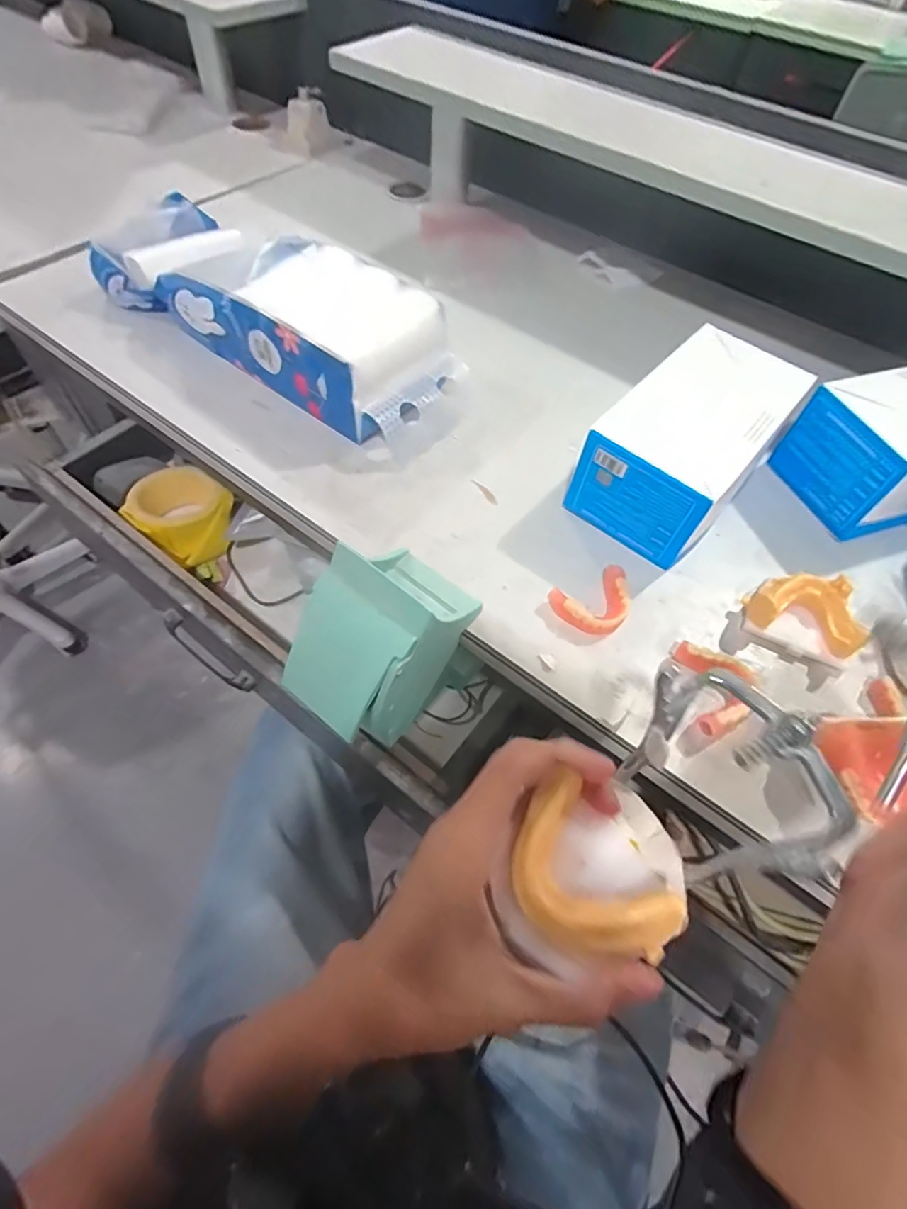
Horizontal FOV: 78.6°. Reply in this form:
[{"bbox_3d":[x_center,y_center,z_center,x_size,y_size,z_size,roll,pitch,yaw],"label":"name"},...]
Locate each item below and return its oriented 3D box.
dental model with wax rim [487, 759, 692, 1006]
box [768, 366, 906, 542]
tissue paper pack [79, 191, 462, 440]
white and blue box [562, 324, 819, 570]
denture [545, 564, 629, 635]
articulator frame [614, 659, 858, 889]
[{"bbox_3d":[0.057,0.105,0.219,0.063,0.027,0.073,29,60,14],"label":"dental model with wax rim"},{"bbox_3d":[0.371,-0.128,0.451,0.159,0.084,0.110,-15,60,-14],"label":"box"},{"bbox_3d":[-0.175,-0.290,0.525,0.395,0.079,0.144,33,61,16],"label":"tissue paper pack"},{"bbox_3d":[0.184,-0.123,0.440,0.103,0.088,0.198,37,62,18],"label":"white and blue box"},{"bbox_3d":[0.102,0.000,0.398,0.058,0.018,0.044,-20,61,-16],"label":"denture"},{"bbox_3d":[0.107,0.067,0.224,0.053,0.057,0.082,-16,60,-14],"label":"articulator frame"}]

